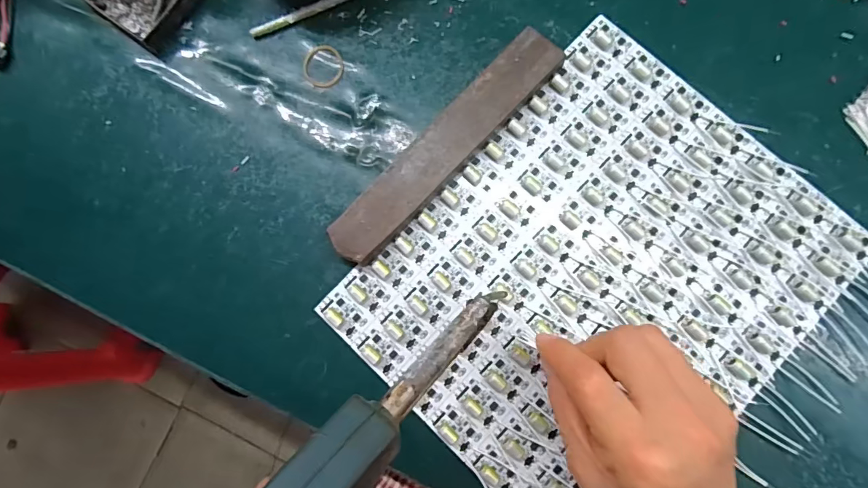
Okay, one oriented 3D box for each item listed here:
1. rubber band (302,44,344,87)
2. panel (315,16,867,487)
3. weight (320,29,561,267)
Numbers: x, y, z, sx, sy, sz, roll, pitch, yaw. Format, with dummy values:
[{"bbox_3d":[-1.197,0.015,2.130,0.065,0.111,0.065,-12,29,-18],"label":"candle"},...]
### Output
[{"bbox_3d":[-0.080,-0.130,0.318,0.030,0.004,0.032,0,83,2],"label":"rubber band"},{"bbox_3d":[0.108,0.022,0.288,0.287,0.009,0.238,-45,83,-4],"label":"panel"},{"bbox_3d":[0.009,-0.066,0.298,0.034,0.018,0.196,44,86,7],"label":"weight"}]

